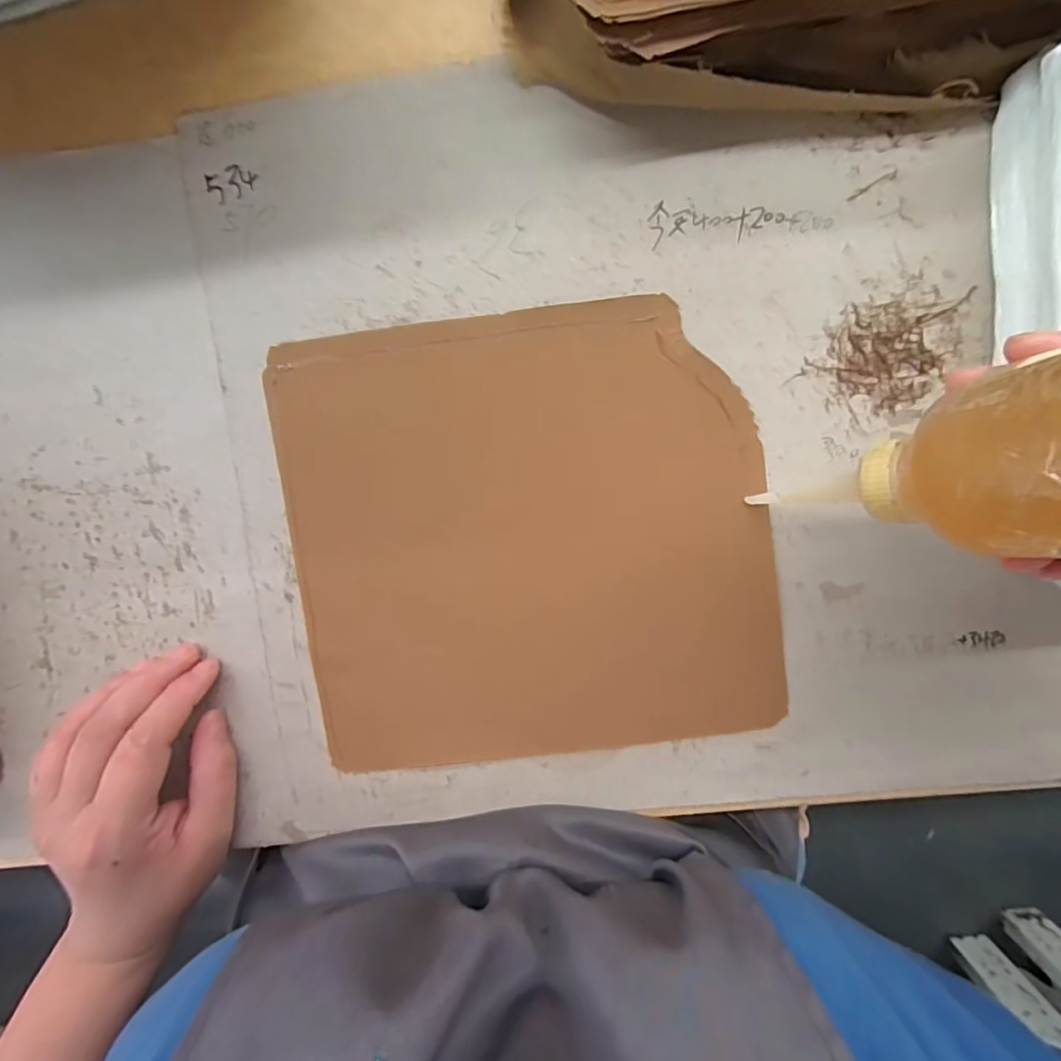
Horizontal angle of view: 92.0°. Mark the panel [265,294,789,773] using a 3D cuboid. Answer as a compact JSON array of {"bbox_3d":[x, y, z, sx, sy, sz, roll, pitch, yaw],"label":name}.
[{"bbox_3d":[-0.003,0.005,0.254,0.232,0.006,0.216,-8,95,5],"label":"panel"}]

